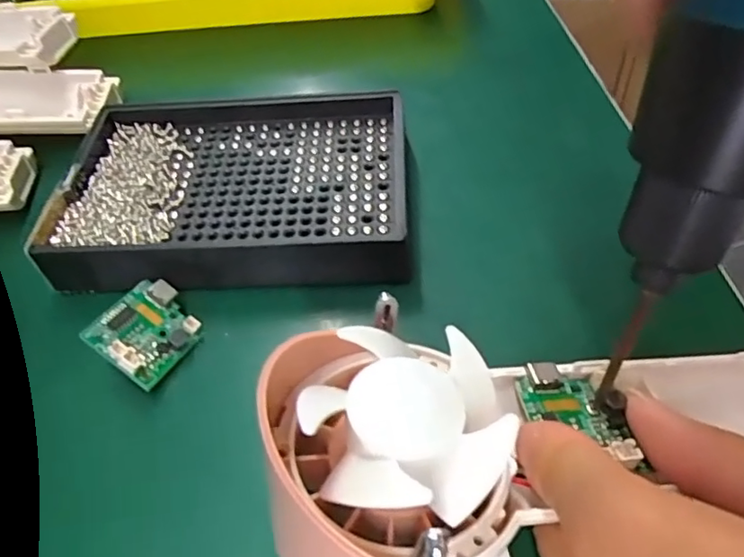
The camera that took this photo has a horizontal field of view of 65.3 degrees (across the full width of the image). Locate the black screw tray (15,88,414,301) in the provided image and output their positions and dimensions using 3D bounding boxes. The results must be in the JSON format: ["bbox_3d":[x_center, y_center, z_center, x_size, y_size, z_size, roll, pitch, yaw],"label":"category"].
[{"bbox_3d":[-0.057,-0.039,0.230,0.138,0.020,0.096,-1,52,4],"label":"black screw tray"}]

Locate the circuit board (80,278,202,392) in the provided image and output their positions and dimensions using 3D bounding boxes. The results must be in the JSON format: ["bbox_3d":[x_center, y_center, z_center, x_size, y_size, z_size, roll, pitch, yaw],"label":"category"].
[{"bbox_3d":[-0.076,0.017,0.197,0.029,0.007,0.032,42,51,-2],"label":"circuit board"}]

